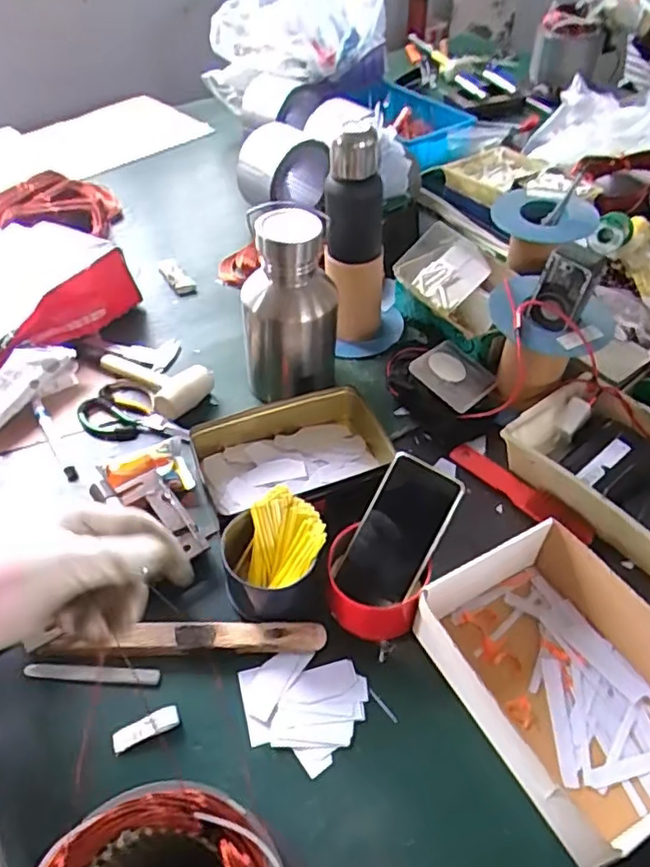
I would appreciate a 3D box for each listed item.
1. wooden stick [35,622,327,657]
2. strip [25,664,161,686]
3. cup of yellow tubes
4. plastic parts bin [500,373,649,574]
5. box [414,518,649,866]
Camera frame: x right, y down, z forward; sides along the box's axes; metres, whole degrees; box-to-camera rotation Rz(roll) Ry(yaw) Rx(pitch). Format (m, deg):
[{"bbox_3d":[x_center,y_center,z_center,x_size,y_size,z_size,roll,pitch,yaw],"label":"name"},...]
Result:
[{"bbox_3d":[-0.136,0.205,0.610,0.267,0.022,0.028,-1,48,0],"label":"wooden stick"},{"bbox_3d":[-0.226,0.233,0.595,0.130,0.005,0.015,2,48,3],"label":"strip"},{"bbox_3d":[-0.051,0.130,0.628,0.104,0.088,0.101,-1,48,1],"label":"cup of yellow tubes"},{"bbox_3d":[0.354,0.045,0.725,0.172,0.053,0.248,-30,54,-24],"label":"plastic parts bin"},{"bbox_3d":[0.220,0.220,0.558,0.195,0.072,0.241,-24,52,-19],"label":"box"}]

